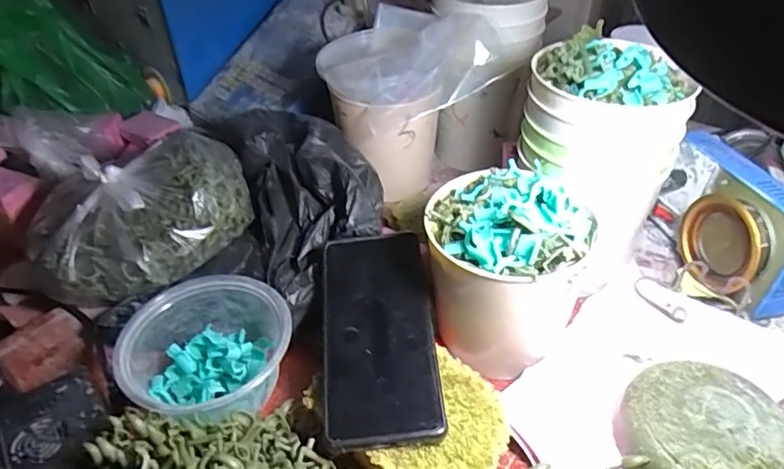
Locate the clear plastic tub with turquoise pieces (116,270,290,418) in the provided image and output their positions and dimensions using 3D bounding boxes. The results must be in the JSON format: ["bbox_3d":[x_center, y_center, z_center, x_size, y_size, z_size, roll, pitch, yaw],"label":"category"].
[{"bbox_3d":[-0.125,0.086,0.389,0.107,0.050,0.116,-1,40,1],"label":"clear plastic tub with turquoise pieces"}]

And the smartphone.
[{"bbox_3d":[-0.010,0.065,0.382,0.076,0.009,0.163,-5,50,-1],"label":"smartphone"}]

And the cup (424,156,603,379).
[{"bbox_3d":[0.079,0.029,0.393,0.107,0.145,0.097,3,41,6],"label":"cup"}]

